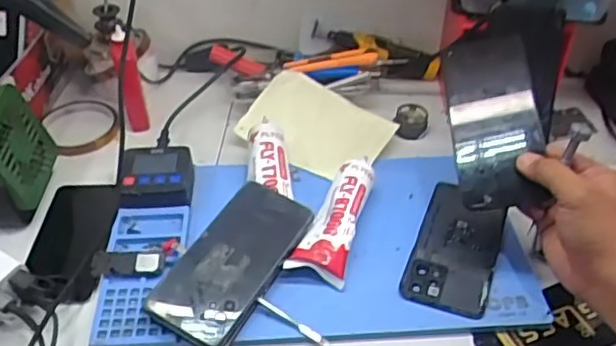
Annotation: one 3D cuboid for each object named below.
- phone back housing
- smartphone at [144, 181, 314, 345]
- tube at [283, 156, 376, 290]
[{"bbox_3d":[0.140,0.066,0.602,0.073,0.009,0.160,14,43,16],"label":"phone back housing"},{"bbox_3d":[-0.064,0.074,0.560,0.078,0.016,0.159,26,55,18],"label":"smartphone"},{"bbox_3d":[0.028,0.038,0.601,0.048,0.026,0.134,12,43,14],"label":"tube"}]

